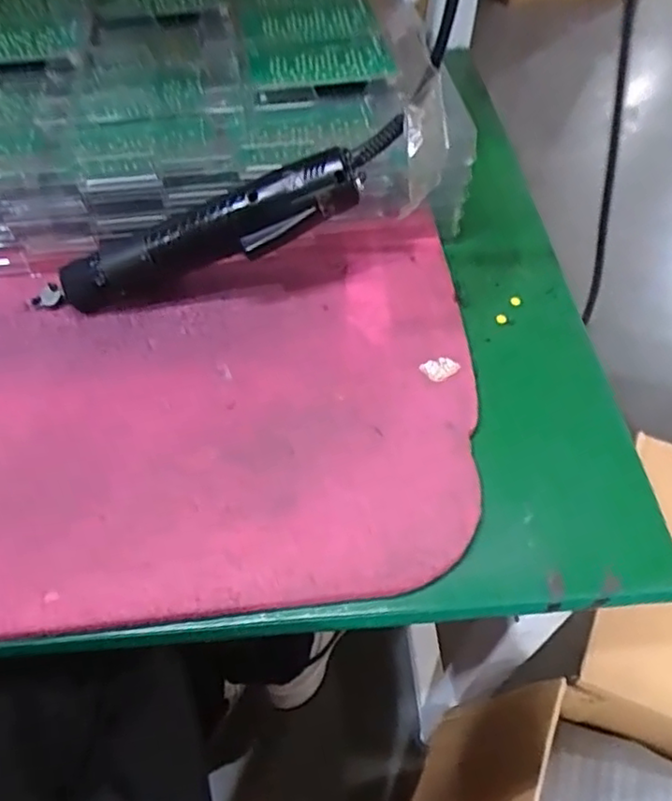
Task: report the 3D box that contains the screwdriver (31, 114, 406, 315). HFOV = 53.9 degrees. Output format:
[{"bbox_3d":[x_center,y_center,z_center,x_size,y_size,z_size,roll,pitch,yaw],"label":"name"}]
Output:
[{"bbox_3d":[-0.075,-0.106,0.420,0.253,0.033,0.040,-21,56,10],"label":"screwdriver"}]

